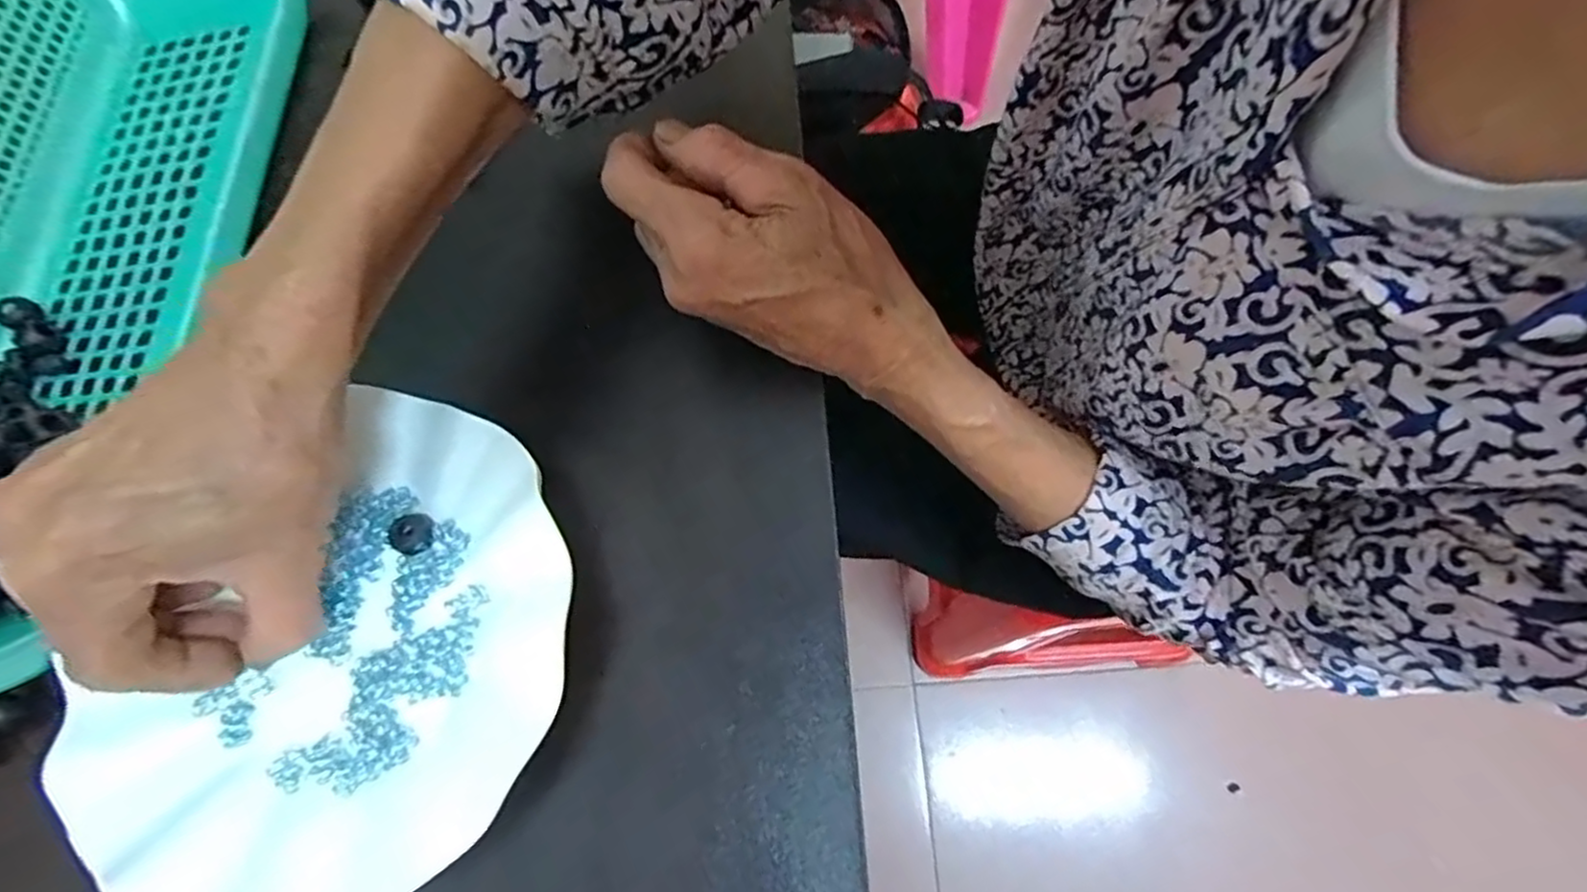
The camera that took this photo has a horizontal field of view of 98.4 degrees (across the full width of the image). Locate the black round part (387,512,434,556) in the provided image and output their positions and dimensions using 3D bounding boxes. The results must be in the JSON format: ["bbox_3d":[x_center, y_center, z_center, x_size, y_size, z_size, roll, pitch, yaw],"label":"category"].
[{"bbox_3d":[-0.151,0.034,0.271,0.015,0.008,0.018,-18,70,-3],"label":"black round part"}]

